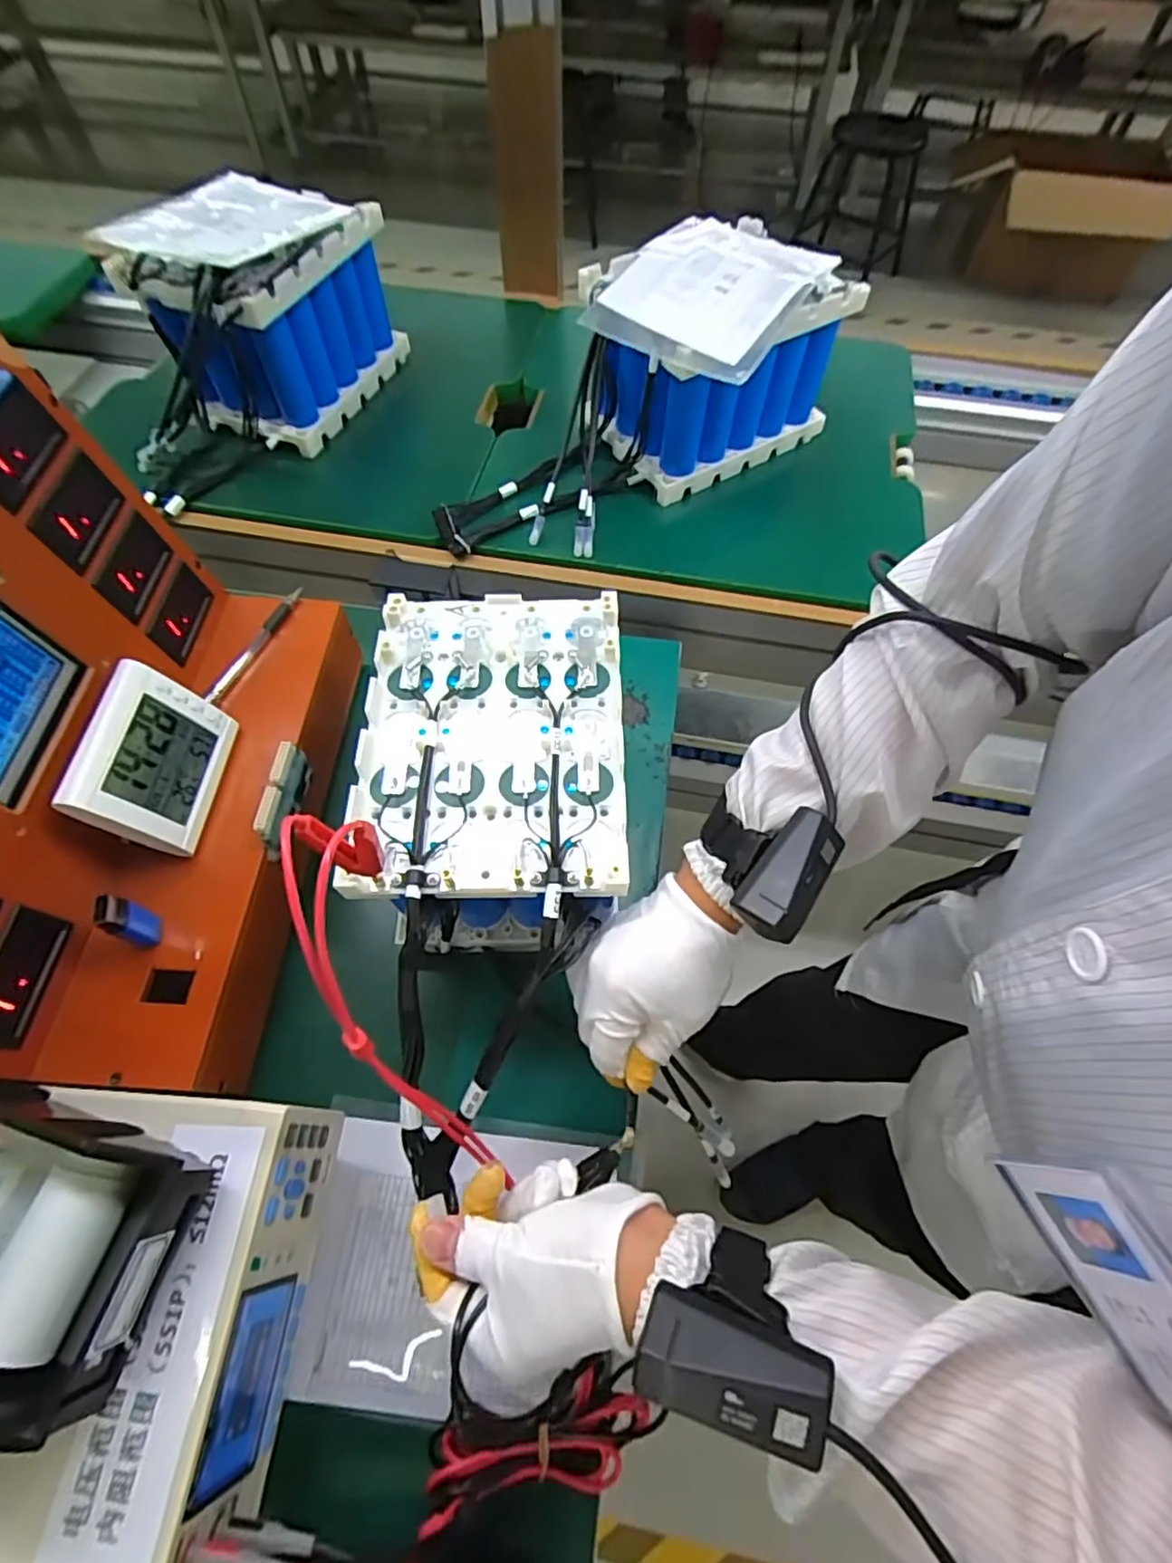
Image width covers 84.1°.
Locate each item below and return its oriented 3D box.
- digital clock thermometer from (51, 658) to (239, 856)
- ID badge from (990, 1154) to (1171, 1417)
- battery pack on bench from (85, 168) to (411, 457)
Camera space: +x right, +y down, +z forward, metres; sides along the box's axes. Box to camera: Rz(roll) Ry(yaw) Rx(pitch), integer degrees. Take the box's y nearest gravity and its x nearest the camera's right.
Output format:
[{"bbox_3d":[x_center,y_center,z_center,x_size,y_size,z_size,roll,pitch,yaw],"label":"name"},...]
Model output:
[{"bbox_3d":[-0.306,-0.013,0.458,0.034,0.090,0.114,-10,59,23],"label":"digital clock thermometer"},{"bbox_3d":[0.196,0.180,0.226,0.006,0.075,0.091,-22,64,-12],"label":"ID badge"},{"bbox_3d":[-0.348,-0.533,0.731,0.166,0.184,0.245,21,63,10],"label":"battery pack on bench"}]

